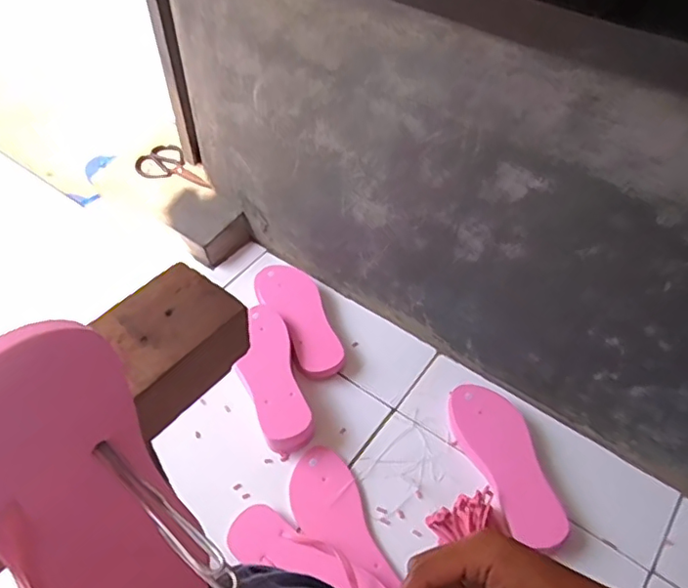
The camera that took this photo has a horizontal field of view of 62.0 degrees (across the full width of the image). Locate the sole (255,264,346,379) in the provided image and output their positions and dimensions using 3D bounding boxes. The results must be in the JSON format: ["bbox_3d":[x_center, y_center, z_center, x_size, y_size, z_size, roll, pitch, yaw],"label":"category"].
[{"bbox_3d":[-0.079,0.039,1.004,0.101,0.037,0.246,-19,52,-15],"label":"sole"}]

